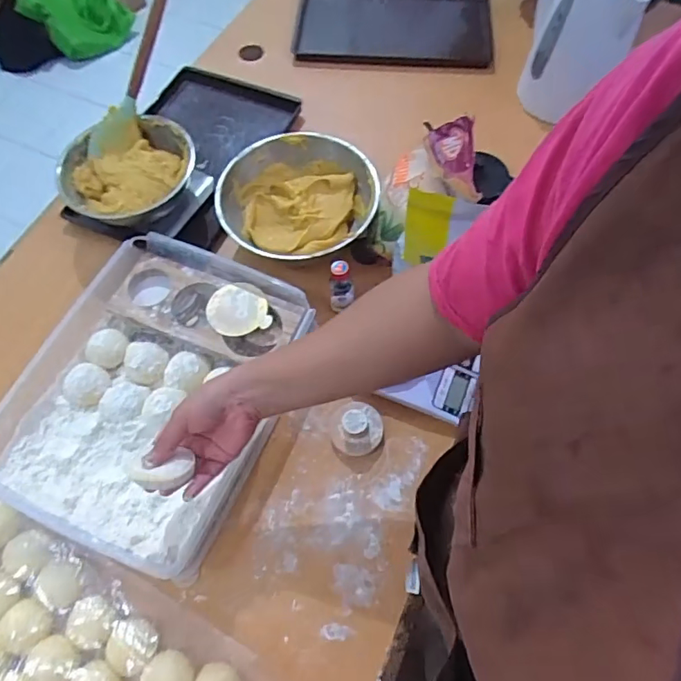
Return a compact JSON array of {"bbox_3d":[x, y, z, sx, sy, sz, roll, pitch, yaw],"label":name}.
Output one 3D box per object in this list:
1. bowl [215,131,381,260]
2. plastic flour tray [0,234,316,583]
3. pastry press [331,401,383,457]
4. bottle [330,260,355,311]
[{"bbox_3d":[-0.057,-0.188,0.731,0.215,0.077,0.210,0,63,0],"label":"bowl"},{"bbox_3d":[-0.239,0.050,0.626,0.320,0.052,0.361,21,65,11],"label":"plastic flour tray"},{"bbox_3d":[0.021,0.104,0.613,0.060,0.039,0.057,0,63,0],"label":"pastry press"},{"bbox_3d":[0.002,-0.066,0.665,0.030,0.084,0.032,-2,63,-1],"label":"bottle"}]

